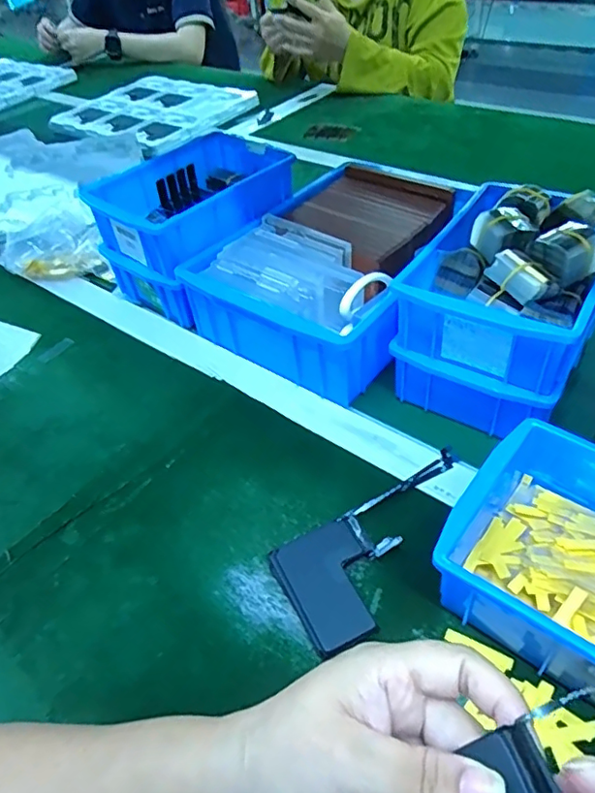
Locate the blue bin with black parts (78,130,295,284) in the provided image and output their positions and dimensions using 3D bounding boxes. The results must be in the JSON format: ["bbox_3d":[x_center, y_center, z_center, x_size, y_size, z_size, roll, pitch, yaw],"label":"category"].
[{"bbox_3d":[-0.104,-0.211,0.598,0.146,0.067,0.203,33,57,33],"label":"blue bin with black parts"}]

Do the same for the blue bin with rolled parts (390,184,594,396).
[{"bbox_3d":[0.177,-0.097,0.448,0.134,0.085,0.188,22,52,26],"label":"blue bin with rolled parts"}]

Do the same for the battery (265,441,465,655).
[{"bbox_3d":[0.068,0.099,0.381,0.170,0.019,0.075,-28,49,-20],"label":"battery"}]

